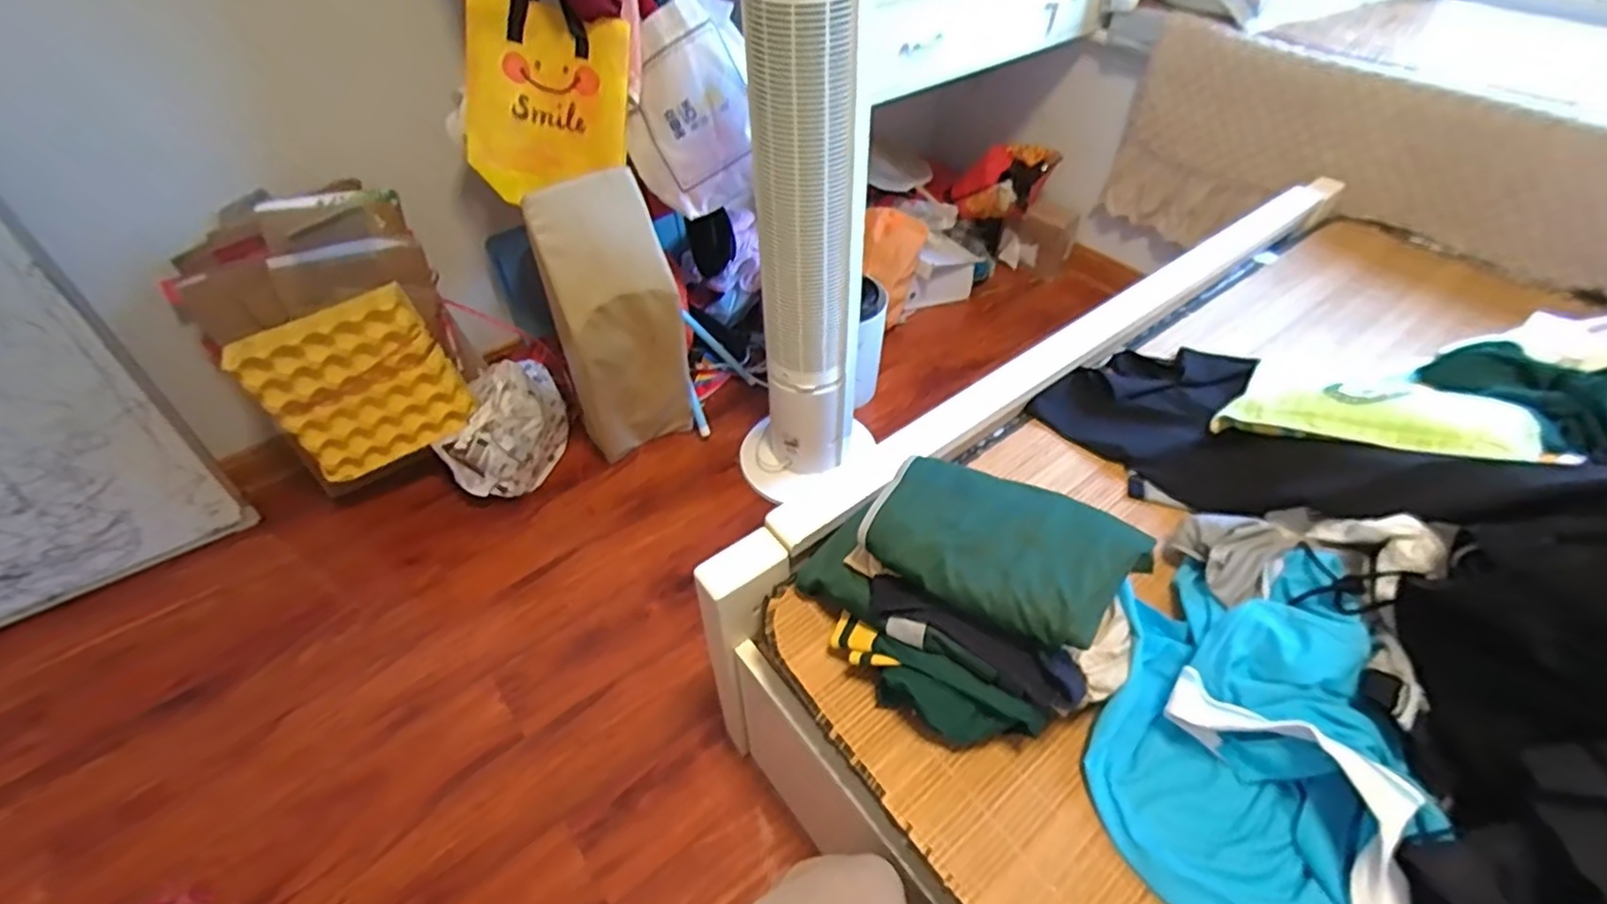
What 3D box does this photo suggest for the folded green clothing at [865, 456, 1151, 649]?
[{"bbox_3d":[0.189,0.089,0.665,0.245,0.033,0.153,25,52,22],"label":"folded green clothing"}]

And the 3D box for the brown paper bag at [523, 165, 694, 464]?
[{"bbox_3d":[-0.354,-0.234,1.309,0.223,0.566,0.091,-26,52,-22],"label":"brown paper bag"}]

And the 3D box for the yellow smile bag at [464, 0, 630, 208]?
[{"bbox_3d":[-0.413,-0.553,1.098,0.231,0.294,0.058,-6,29,-33],"label":"yellow smile bag"}]

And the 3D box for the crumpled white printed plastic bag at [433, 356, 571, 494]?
[{"bbox_3d":[-0.613,-0.043,1.437,0.117,0.246,0.280,31,55,26],"label":"crumpled white printed plastic bag"}]

